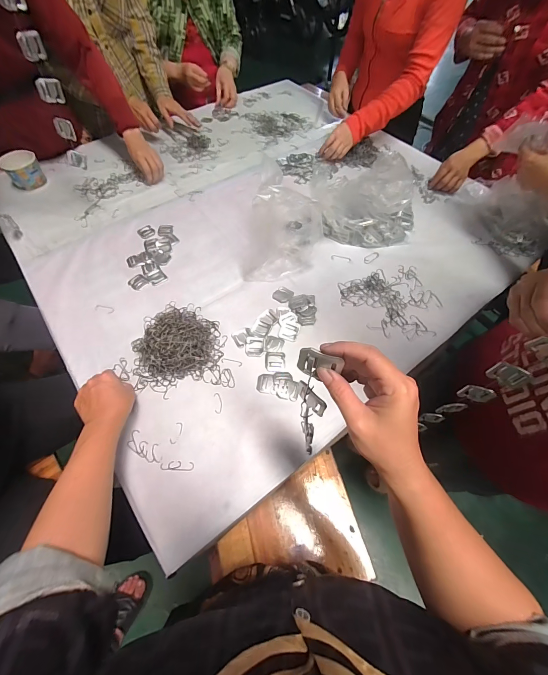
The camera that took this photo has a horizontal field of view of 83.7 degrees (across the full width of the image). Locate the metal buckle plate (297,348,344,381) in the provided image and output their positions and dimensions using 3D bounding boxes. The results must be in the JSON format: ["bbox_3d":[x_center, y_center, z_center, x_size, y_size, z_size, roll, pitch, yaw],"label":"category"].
[{"bbox_3d":[0.041,0.026,0.283,0.039,0.031,0.010,23,60,14],"label":"metal buckle plate"}]

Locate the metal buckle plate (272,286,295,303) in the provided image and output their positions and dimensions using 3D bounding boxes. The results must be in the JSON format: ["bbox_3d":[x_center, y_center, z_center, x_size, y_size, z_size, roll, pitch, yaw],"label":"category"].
[{"bbox_3d":[0.020,-0.096,0.683,0.040,0.004,0.042,32,63,19],"label":"metal buckle plate"}]

